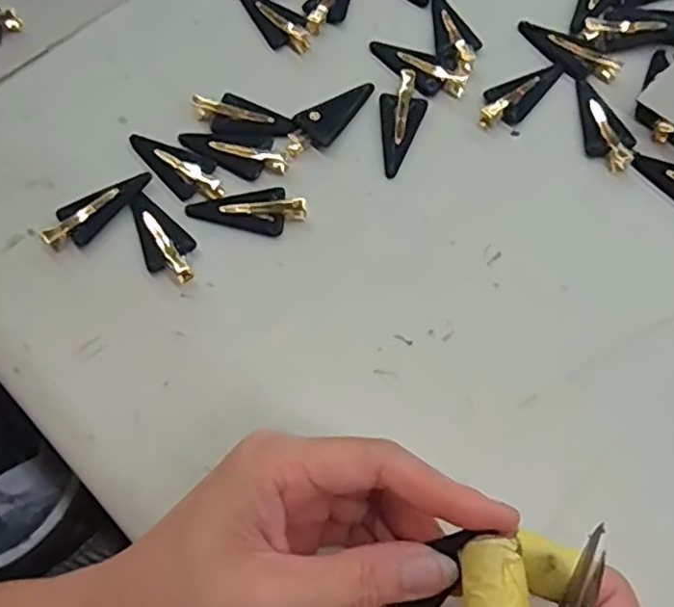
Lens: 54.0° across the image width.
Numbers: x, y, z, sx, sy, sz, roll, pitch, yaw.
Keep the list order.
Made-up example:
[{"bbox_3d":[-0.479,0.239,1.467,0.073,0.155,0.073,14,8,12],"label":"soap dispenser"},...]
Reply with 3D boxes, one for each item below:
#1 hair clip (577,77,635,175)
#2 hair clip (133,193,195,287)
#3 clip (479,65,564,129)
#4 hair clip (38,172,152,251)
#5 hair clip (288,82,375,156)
[{"bbox_3d":[0.138,-0.095,0.352,0.023,0.007,0.056,-24,69,-7],"label":"hair clip"},{"bbox_3d":[-0.089,-0.034,0.329,0.024,0.012,0.055,-34,70,-10],"label":"hair clip"},{"bbox_3d":[0.100,-0.117,0.362,0.024,0.005,0.056,39,75,17],"label":"clip"},{"bbox_3d":[-0.122,-0.049,0.337,0.060,0.010,0.021,-43,72,-13],"label":"hair clip"},{"bbox_3d":[-0.002,-0.101,0.358,0.060,0.005,0.023,-35,70,-11],"label":"hair clip"}]

